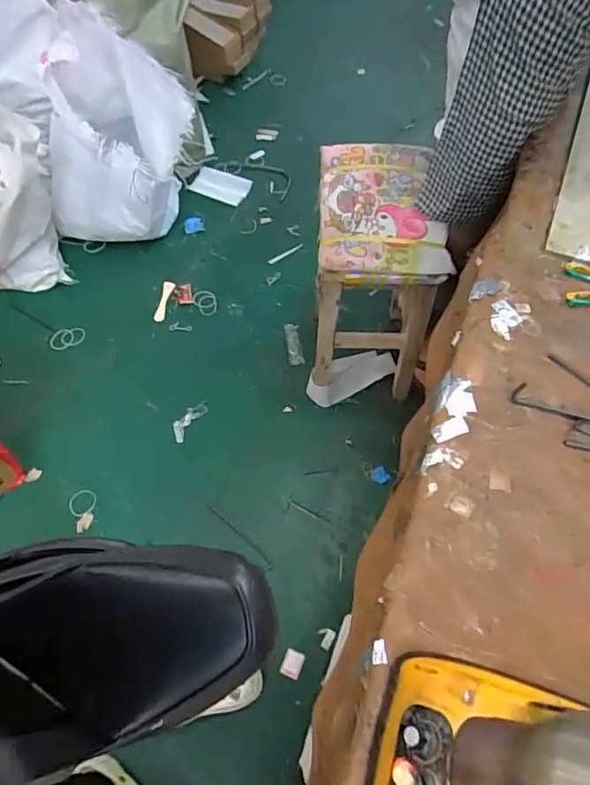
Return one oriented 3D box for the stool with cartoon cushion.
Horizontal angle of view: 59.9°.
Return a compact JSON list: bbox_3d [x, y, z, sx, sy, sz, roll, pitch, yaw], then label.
[{"bbox_3d":[0.179,-0.256,1.204,0.250,0.486,0.331,0,62,2],"label":"stool with cartoon cushion"}]

